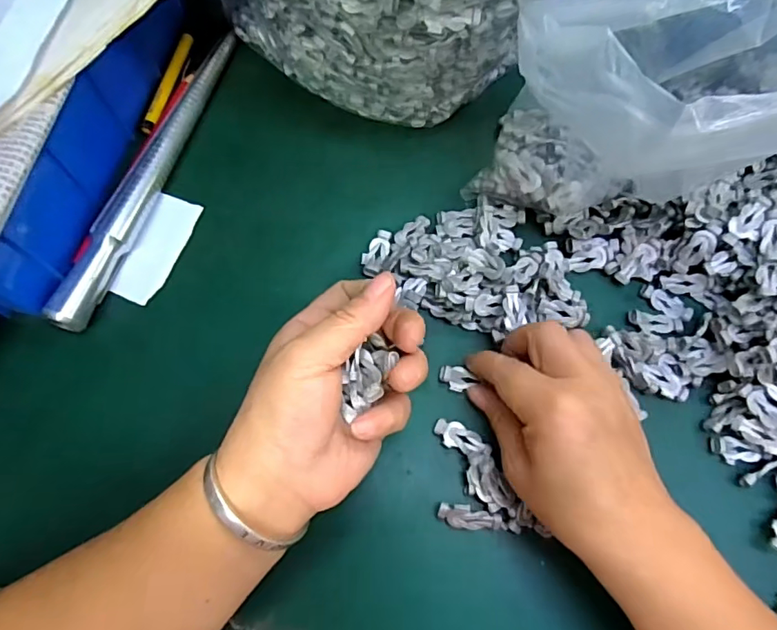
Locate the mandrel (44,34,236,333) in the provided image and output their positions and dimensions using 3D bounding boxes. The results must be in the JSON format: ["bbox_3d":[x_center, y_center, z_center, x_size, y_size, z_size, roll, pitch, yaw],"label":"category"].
[{"bbox_3d":[-0.158,-0.098,0.344,0.017,0.023,0.232,17,71,4],"label":"mandrel"}]

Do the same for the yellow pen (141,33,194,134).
[{"bbox_3d":[-0.158,-0.167,0.371,0.009,0.007,0.086,12,70,3],"label":"yellow pen"}]

